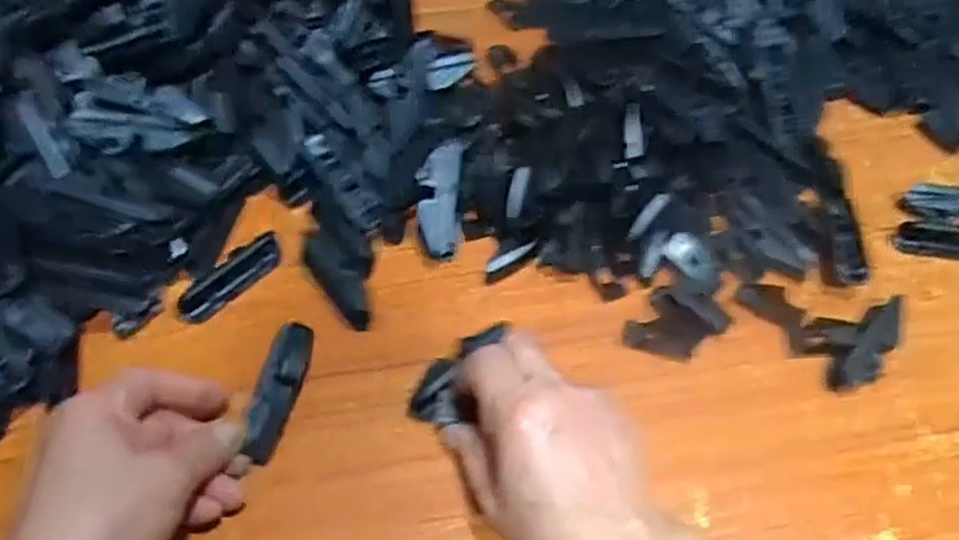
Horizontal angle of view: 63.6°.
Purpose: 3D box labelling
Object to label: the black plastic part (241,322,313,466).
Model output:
[{"bbox_3d":[-0.109,0.065,0.421,0.025,0.014,0.076,31,56,-31],"label":"black plastic part"}]

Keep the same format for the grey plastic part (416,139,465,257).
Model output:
[{"bbox_3d":[-0.025,-0.045,0.489,0.025,0.013,0.073,4,86,3],"label":"grey plastic part"}]

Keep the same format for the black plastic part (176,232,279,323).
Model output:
[{"bbox_3d":[-0.150,0.005,0.468,0.018,0.013,0.072,35,61,22],"label":"black plastic part"}]

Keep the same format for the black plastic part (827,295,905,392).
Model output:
[{"bbox_3d":[0.222,0.042,0.438,0.023,0.012,0.070,38,62,23],"label":"black plastic part"}]

